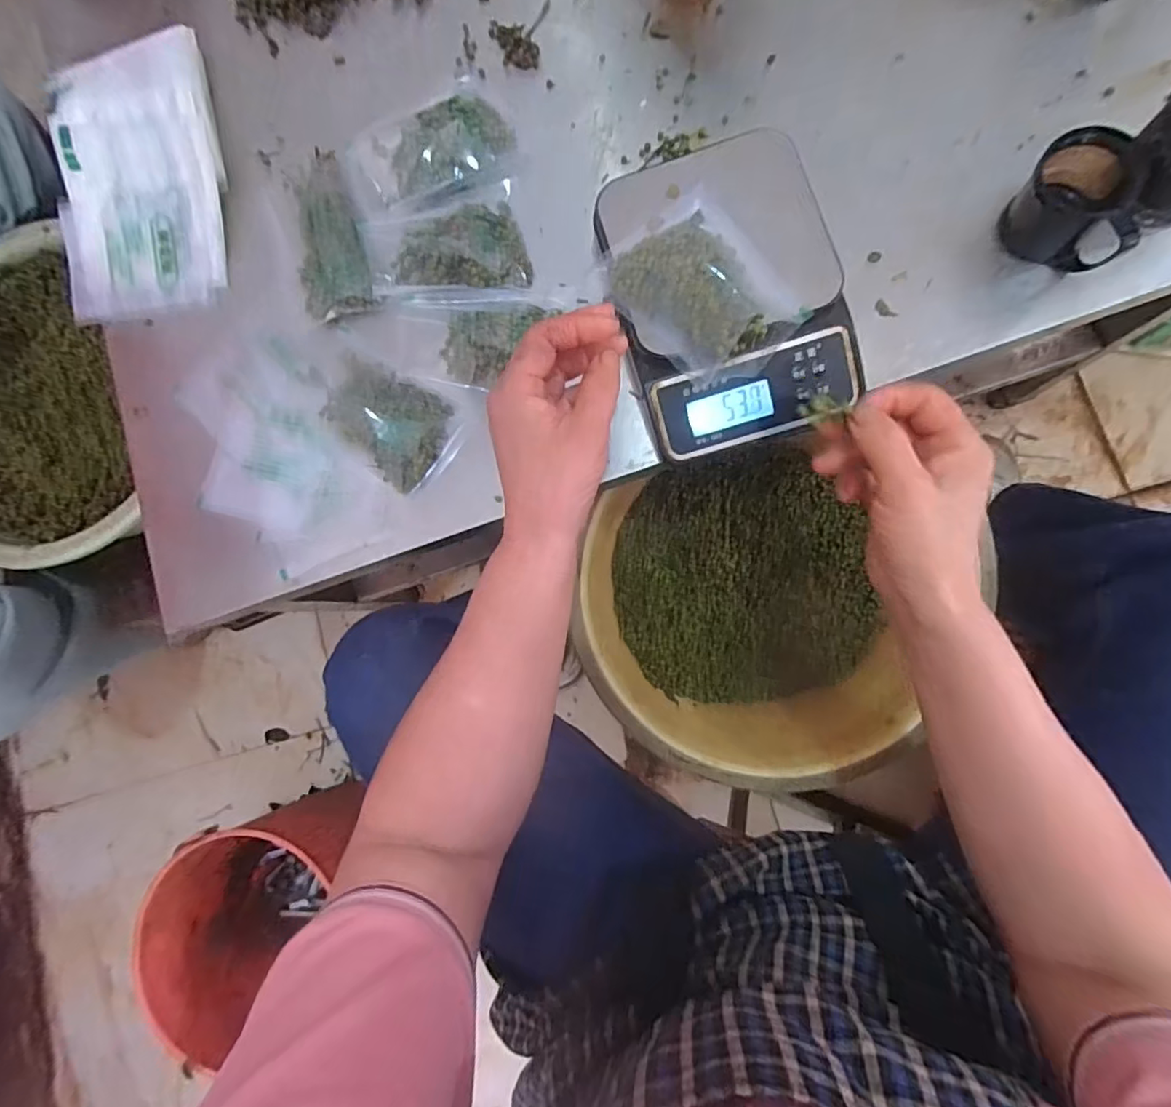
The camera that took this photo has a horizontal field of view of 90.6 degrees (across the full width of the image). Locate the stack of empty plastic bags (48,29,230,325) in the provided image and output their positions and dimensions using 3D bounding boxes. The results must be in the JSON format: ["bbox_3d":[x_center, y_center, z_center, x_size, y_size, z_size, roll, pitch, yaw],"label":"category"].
[{"bbox_3d":[-0.405,-0.333,0.513,0.167,0.033,0.235,-10,83,6],"label":"stack of empty plastic bags"}]

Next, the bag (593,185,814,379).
[{"bbox_3d":[0.076,-0.179,0.390,0.093,0.034,0.129,-34,81,3],"label":"bag"}]

